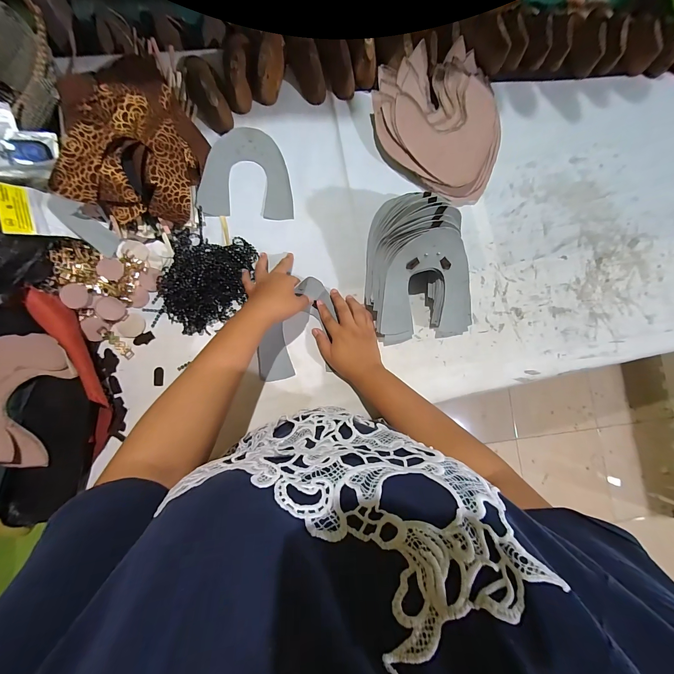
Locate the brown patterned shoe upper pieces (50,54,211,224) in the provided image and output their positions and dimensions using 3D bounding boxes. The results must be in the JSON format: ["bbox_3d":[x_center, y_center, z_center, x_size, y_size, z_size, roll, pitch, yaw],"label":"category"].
[{"bbox_3d":[-0.292,-0.272,0.436,0.166,0.091,0.199,0,82,-6],"label":"brown patterned shoe upper pieces"}]

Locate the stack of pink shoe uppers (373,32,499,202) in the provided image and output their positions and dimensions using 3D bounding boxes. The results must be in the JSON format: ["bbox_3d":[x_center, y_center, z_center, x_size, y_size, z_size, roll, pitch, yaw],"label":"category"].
[{"bbox_3d":[0.189,-0.387,0.519,0.269,0.061,0.231,40,80,0],"label":"stack of pink shoe uppers"}]

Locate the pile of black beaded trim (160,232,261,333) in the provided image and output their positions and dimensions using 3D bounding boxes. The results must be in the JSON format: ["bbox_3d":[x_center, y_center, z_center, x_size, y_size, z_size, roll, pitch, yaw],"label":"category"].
[{"bbox_3d":[-0.201,-0.087,0.451,0.136,0.034,0.164,13,81,-5],"label":"pile of black beaded trim"}]

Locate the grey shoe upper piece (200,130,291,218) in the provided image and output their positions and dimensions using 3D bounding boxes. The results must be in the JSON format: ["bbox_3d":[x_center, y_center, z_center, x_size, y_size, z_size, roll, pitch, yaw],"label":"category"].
[{"bbox_3d":[-0.149,-0.282,0.495,0.144,0.017,0.161,0,82,-6],"label":"grey shoe upper piece"}]

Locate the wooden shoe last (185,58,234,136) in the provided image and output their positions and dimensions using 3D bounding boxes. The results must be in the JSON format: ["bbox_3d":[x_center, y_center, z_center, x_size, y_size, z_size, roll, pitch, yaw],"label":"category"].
[{"bbox_3d":[-0.216,-0.409,0.482,0.054,0.052,0.132,-23,86,-9],"label":"wooden shoe last"}]

